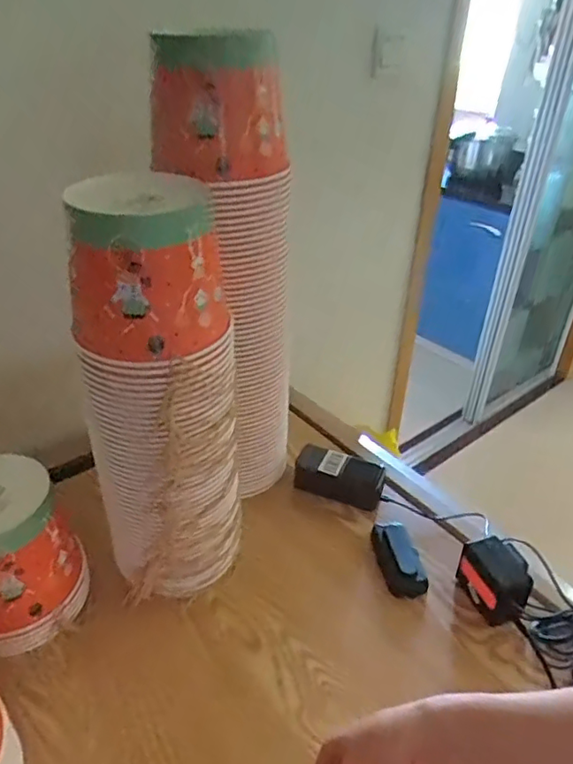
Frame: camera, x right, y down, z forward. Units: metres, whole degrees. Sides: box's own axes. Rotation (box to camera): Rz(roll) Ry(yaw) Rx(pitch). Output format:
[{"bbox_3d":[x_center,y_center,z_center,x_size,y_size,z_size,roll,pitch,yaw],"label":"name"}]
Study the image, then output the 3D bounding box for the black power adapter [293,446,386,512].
[{"bbox_3d":[0.079,0.141,0.839,0.131,0.060,0.052,14,34,18],"label":"black power adapter"}]

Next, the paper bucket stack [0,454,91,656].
[{"bbox_3d":[-0.310,0.191,0.630,0.156,0.161,0.135,-26,42,-36],"label":"paper bucket stack"}]

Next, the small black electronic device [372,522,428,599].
[{"bbox_3d":[0.148,0.233,0.748,0.055,0.018,0.110,-3,33,-8],"label":"small black electronic device"}]

